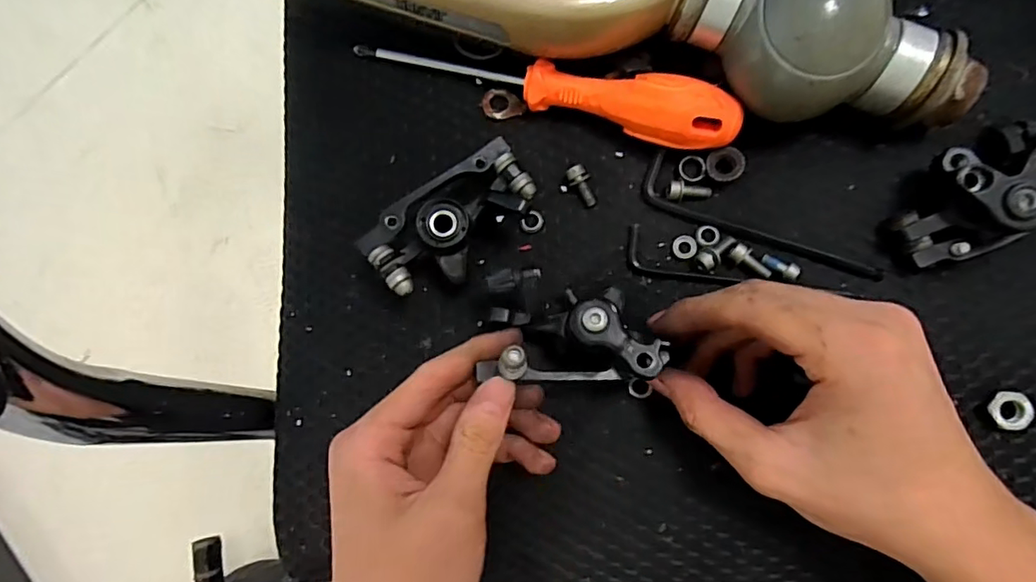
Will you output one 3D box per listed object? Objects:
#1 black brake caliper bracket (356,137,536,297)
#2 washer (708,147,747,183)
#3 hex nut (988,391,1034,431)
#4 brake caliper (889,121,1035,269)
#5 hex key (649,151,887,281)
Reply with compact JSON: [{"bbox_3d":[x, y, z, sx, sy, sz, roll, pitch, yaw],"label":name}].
[{"bbox_3d":[-0.030,-0.034,0.272,0.082,0.037,0.043,-40,82,2],"label":"black brake caliper bracket"},{"bbox_3d":[0.103,-0.062,0.275,0.017,0.005,0.016,-6,85,6],"label":"washer"},{"bbox_3d":[0.217,0.053,0.243,0.016,0.004,0.016,9,86,7],"label":"hex nut"},{"bbox_3d":[0.210,-0.045,0.241,0.080,0.030,0.044,-25,83,4],"label":"brake caliper"},{"bbox_3d":[0.116,-0.029,0.272,0.119,0.007,0.024,32,90,8],"label":"hex key"}]

